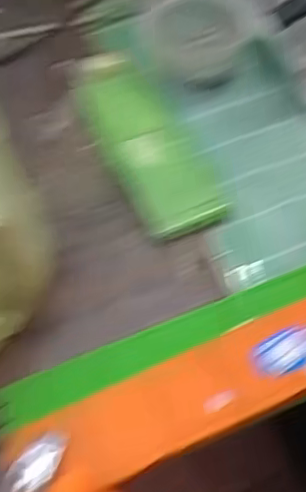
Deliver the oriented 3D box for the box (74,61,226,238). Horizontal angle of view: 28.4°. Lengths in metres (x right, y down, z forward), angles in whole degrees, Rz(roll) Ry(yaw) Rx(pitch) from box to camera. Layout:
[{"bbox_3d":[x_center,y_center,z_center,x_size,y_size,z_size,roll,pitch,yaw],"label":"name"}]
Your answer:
[{"bbox_3d":[-0.007,-0.088,0.489,0.065,0.024,0.186,-20,55,-11],"label":"box"}]

